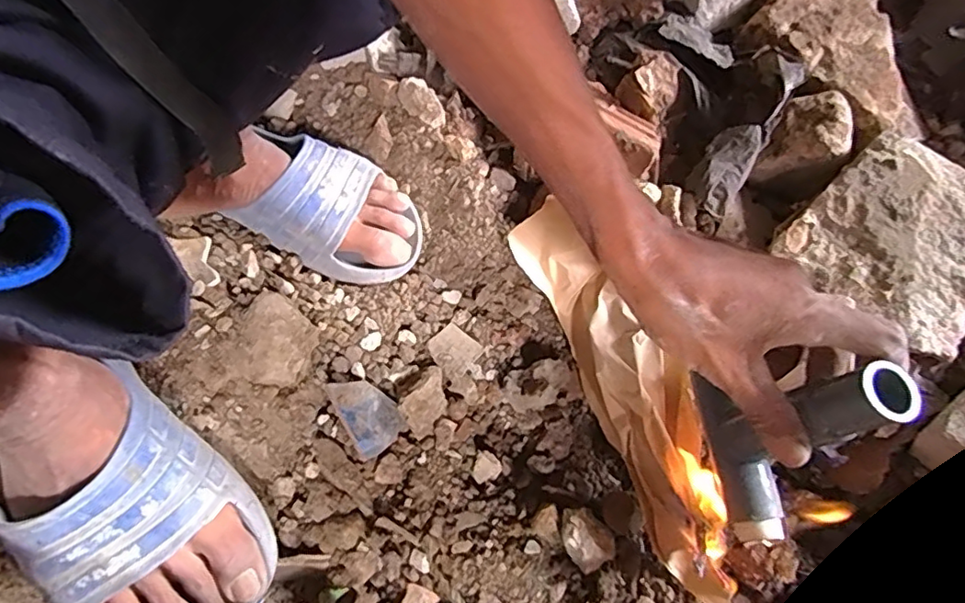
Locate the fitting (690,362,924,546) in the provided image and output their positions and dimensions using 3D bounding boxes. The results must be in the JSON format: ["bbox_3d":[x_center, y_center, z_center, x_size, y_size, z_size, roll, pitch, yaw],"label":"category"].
[{"bbox_3d":[0.175,0.073,0.328,0.026,0.137,0.097,-4,59,-20],"label":"fitting"}]

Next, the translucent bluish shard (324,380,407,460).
[{"bbox_3d":[-0.090,0.087,0.453,0.044,0.009,0.062,-25,82,-42],"label":"translucent bluish shard"}]

